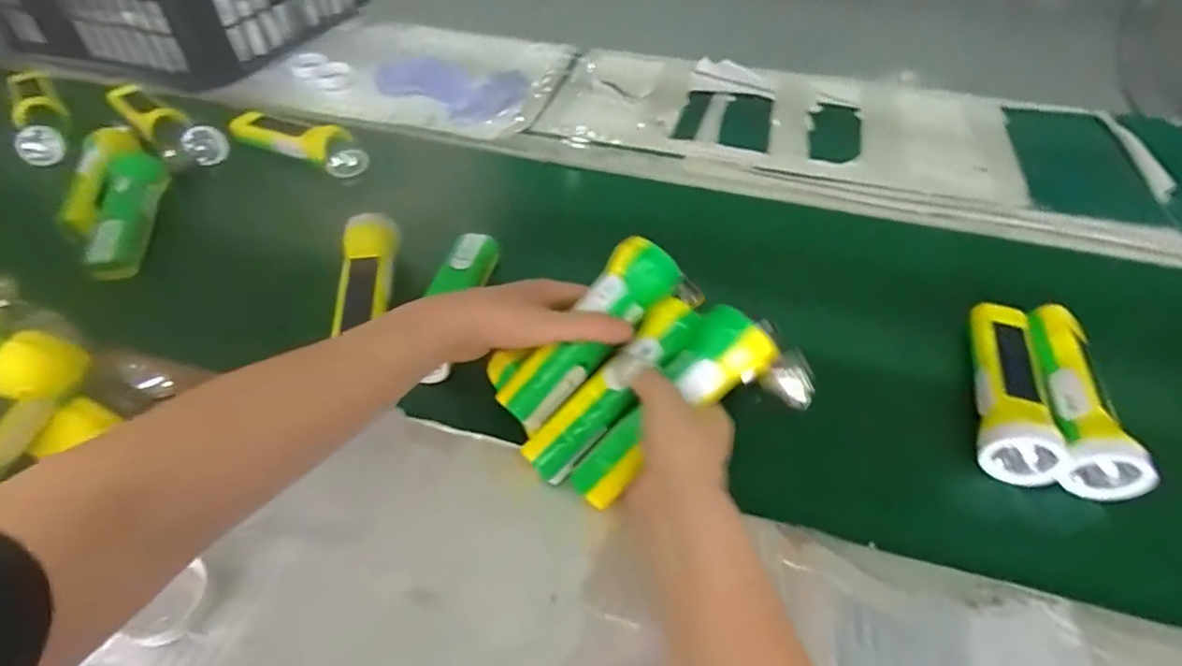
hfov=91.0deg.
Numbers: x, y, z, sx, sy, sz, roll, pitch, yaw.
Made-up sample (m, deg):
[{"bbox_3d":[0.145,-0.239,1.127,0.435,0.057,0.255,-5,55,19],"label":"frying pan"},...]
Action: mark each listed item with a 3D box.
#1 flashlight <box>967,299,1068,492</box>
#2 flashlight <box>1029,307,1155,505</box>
[{"bbox_3d":[0.339,0.046,0.487,0.058,0.054,0.166,14,50,11],"label":"flashlight"},{"bbox_3d":[0.387,0.054,0.475,0.059,0.059,0.165,9,49,7],"label":"flashlight"}]

